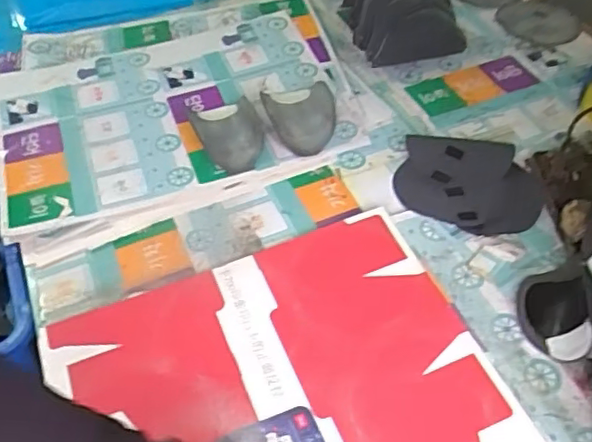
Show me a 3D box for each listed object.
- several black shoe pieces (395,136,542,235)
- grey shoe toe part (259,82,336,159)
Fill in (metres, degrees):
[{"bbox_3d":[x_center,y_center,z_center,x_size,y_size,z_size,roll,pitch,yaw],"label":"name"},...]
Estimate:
[{"bbox_3d":[0.243,-0.057,0.874,0.193,0.021,0.176,4,49,6],"label":"several black shoe pieces"},{"bbox_3d":[0.008,-0.163,0.954,0.105,0.032,0.147,-8,49,-5],"label":"grey shoe toe part"}]

